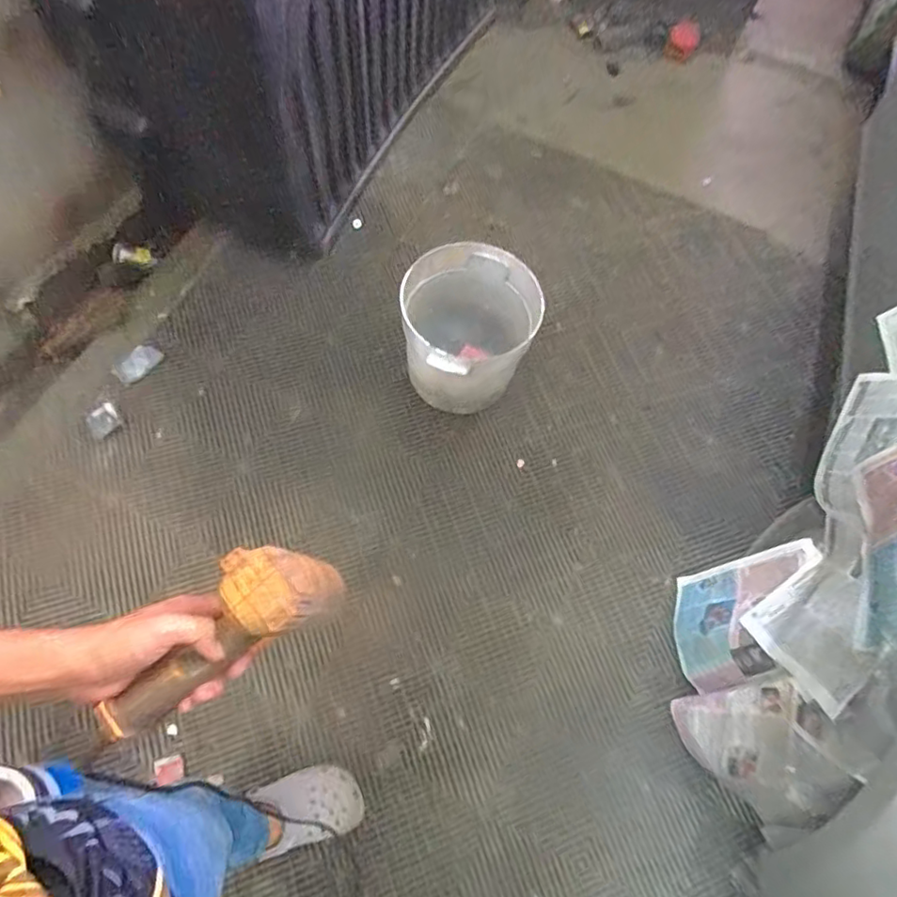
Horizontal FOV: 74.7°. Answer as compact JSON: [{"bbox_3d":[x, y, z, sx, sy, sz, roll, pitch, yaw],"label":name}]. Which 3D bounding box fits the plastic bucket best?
[{"bbox_3d":[0.042,-0.269,1.383,0.292,0.262,0.315,3,66,-6],"label":"plastic bucket"}]

